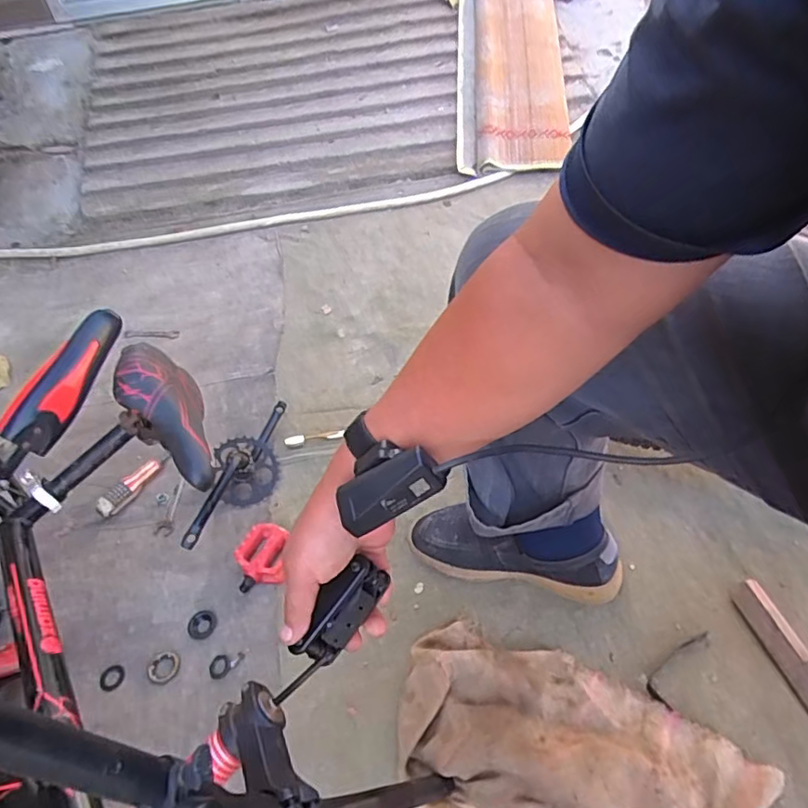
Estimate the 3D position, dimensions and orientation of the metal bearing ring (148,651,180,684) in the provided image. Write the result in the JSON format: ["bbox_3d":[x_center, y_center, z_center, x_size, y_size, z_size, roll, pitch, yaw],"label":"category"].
[{"bbox_3d":[-0.297,0.325,0.705,0.038,0.004,0.036,-3,46,3],"label":"metal bearing ring"}]

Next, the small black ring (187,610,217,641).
[{"bbox_3d":[-0.261,0.284,0.738,0.037,0.004,0.039,-3,46,3],"label":"small black ring"}]

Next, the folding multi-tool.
[{"bbox_3d":[-0.057,0.180,0.444,0.020,0.053,0.121,32,83,30],"label":"folding multi-tool"}]

